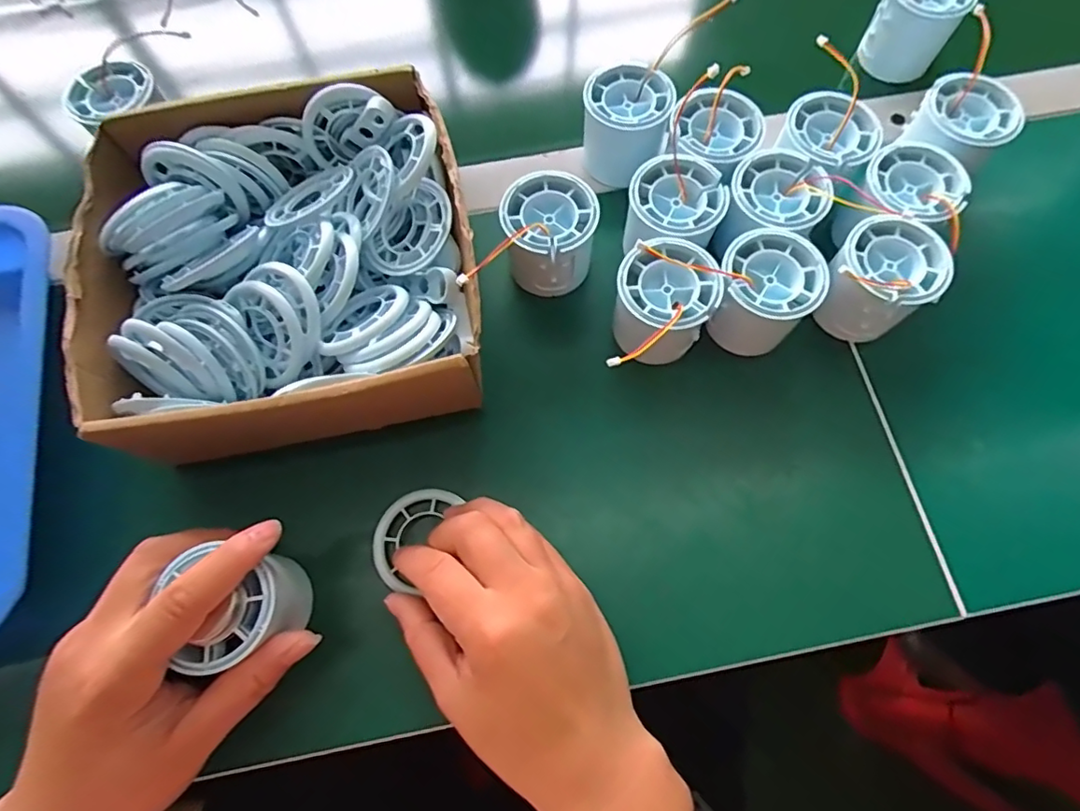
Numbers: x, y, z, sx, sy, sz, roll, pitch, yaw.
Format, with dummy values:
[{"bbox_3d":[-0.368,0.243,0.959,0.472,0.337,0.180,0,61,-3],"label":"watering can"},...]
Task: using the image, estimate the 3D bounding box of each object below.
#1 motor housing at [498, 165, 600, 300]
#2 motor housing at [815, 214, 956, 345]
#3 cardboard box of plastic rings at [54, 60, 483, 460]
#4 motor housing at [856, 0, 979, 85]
[{"bbox_3d":[0.005,-0.101,0.341,0.056,0.051,0.057,0,70,1],"label":"motor housing"},{"bbox_3d":[0.192,-0.069,0.326,0.054,0.051,0.053,-1,70,1],"label":"motor housing"},{"bbox_3d":[-0.141,-0.080,0.321,0.211,0.071,0.205,-12,70,-3],"label":"cardboard box of plastic rings"},{"bbox_3d":[0.263,-0.271,0.399,0.052,0.051,0.054,25,72,10],"label":"motor housing"}]

